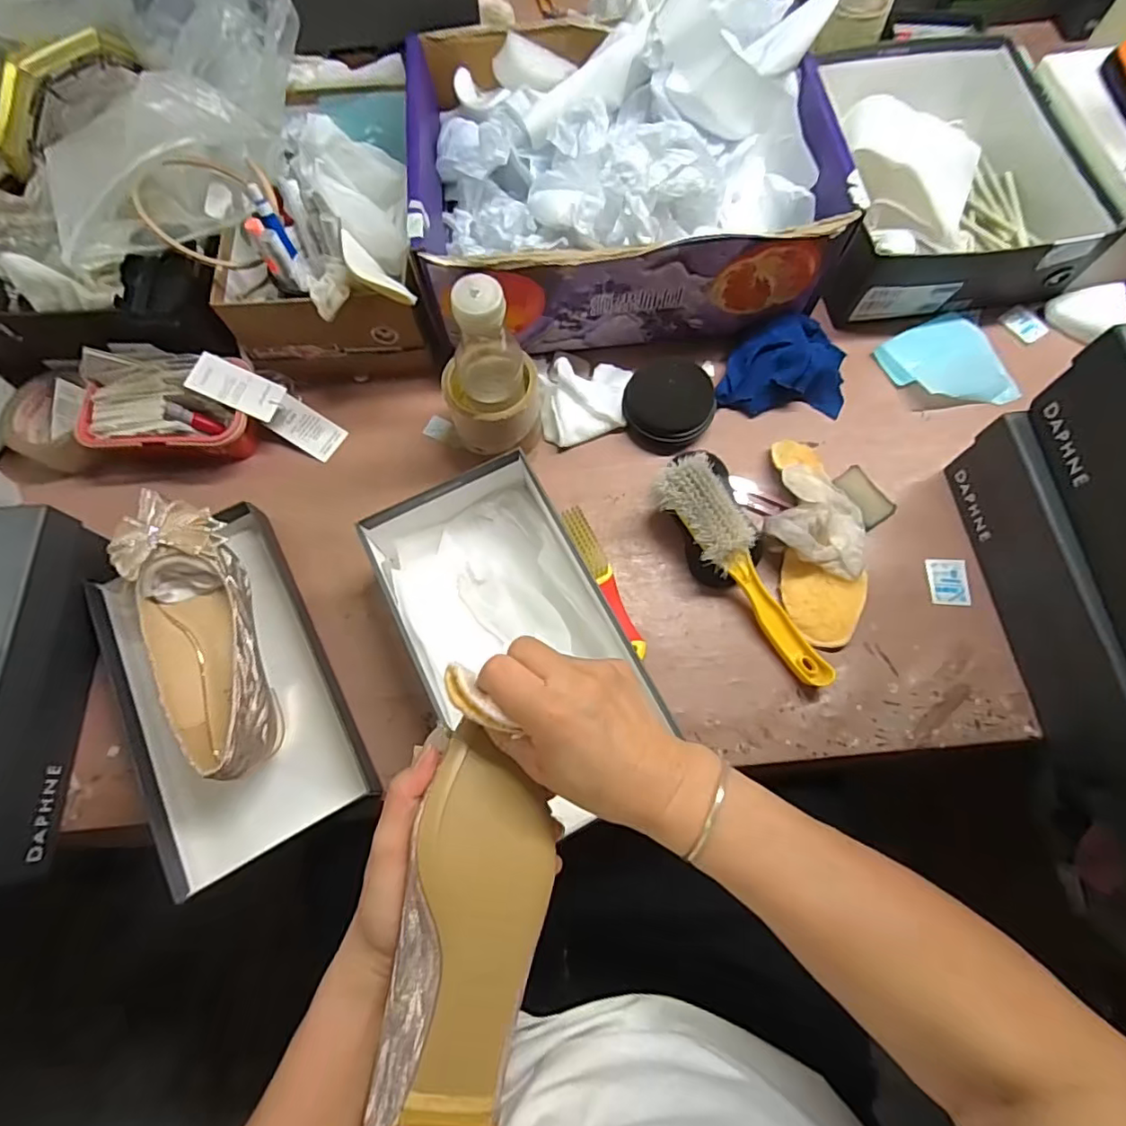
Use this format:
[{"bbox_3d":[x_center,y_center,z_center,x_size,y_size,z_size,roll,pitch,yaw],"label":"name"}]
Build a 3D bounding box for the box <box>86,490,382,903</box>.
[{"bbox_3d":[-0.313,0.097,0.495,0.187,0.079,0.315,-29,73,-9],"label":"box"}]

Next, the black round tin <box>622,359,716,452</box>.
[{"bbox_3d":[0.109,-0.160,0.585,0.090,0.037,0.085,11,72,4],"label":"black round tin"}]

